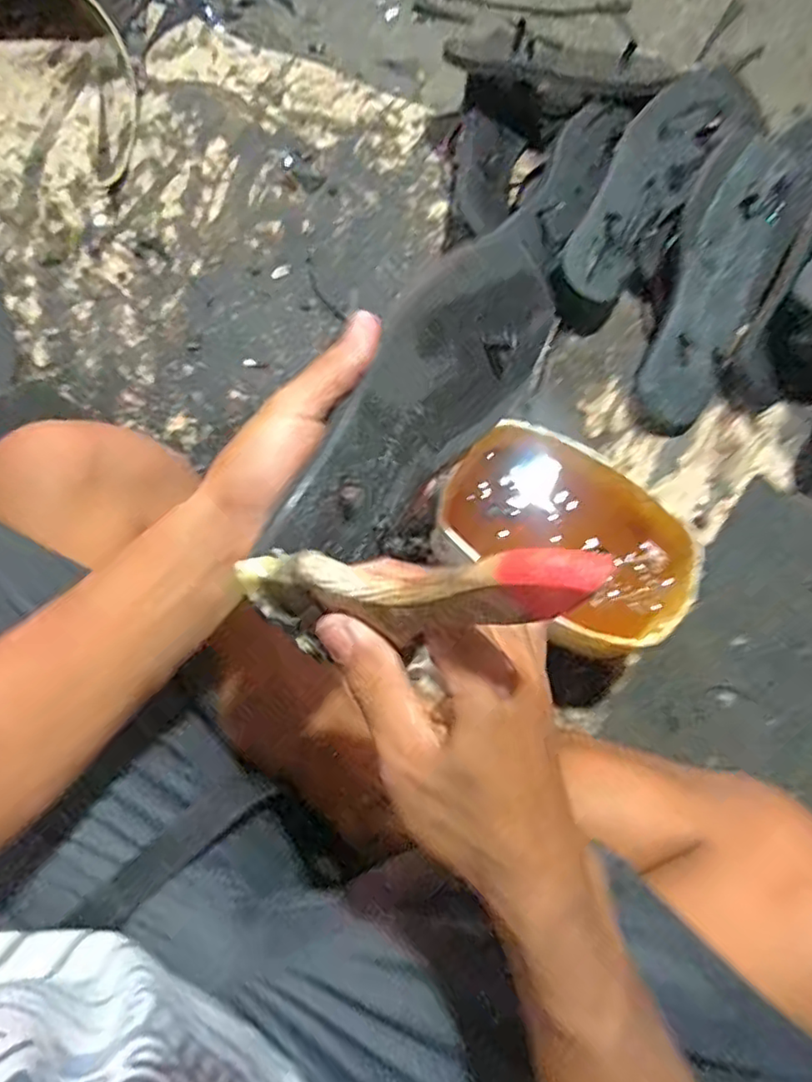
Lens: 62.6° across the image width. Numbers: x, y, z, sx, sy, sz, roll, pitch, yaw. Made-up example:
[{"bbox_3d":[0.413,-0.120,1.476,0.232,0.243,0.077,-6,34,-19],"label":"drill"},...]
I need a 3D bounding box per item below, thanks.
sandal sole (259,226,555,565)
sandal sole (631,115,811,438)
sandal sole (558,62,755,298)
[{"bbox_3d":[0.014,-0.072,0.360,0.085,0.011,0.219,41,72,-31],"label":"sandal sole"},{"bbox_3d":[0.288,-0.242,0.601,0.106,0.029,0.295,26,98,5],"label":"sandal sole"},{"bbox_3d":[0.220,-0.330,0.612,0.079,0.012,0.230,37,91,0],"label":"sandal sole"}]

